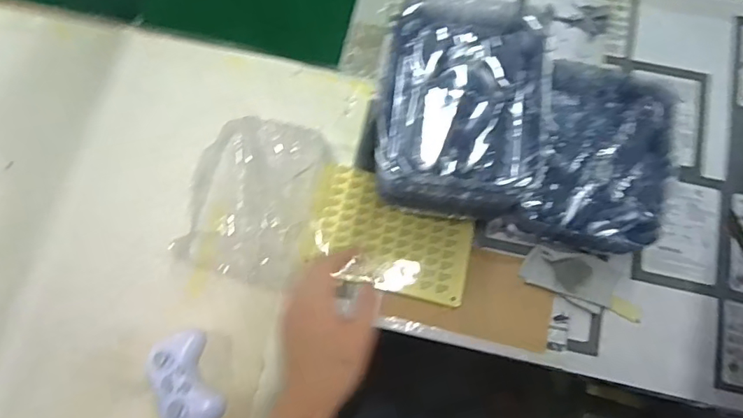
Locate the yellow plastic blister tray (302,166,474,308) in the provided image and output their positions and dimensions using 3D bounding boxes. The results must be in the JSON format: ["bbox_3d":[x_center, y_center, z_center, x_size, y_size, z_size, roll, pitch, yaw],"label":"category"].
[{"bbox_3d":[0.028,0.035,0.657,0.211,0.019,0.132,20,74,0],"label":"yellow plastic blister tray"}]

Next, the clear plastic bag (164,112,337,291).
[{"bbox_3d":[-0.151,-0.011,0.638,0.158,0.051,0.196,15,77,2],"label":"clear plastic bag"}]

